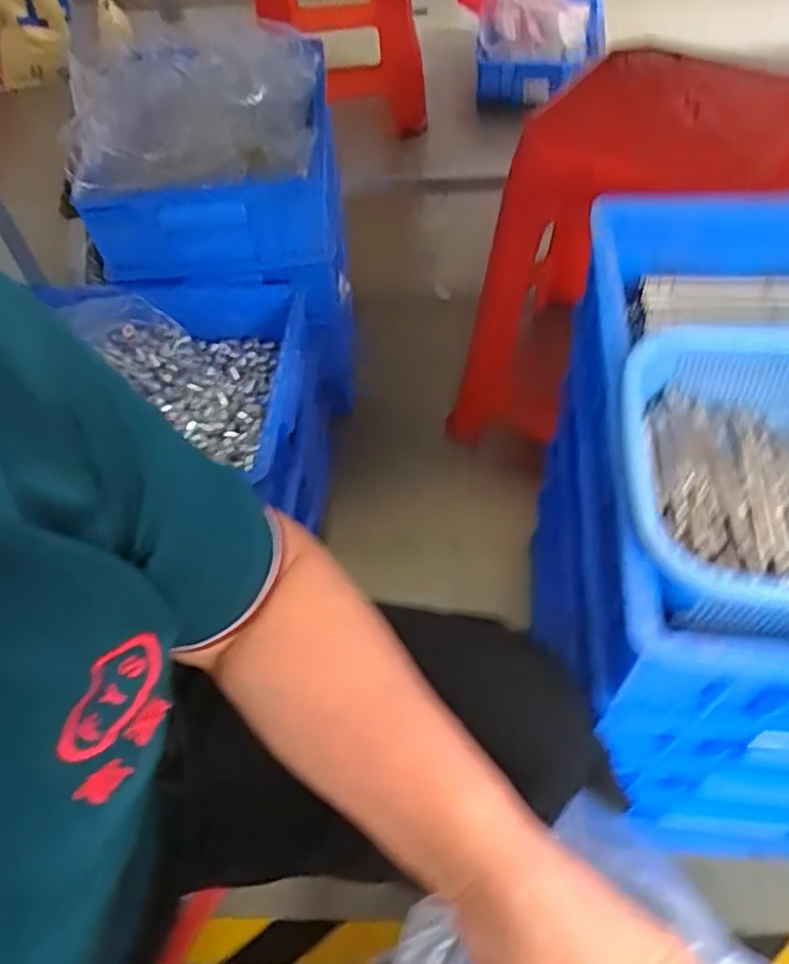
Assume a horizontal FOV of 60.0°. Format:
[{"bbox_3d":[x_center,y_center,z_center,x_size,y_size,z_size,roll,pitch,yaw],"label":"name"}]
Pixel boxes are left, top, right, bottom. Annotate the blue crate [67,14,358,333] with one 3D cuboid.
[{"bbox_3d":[-0.236,-0.450,0.935,0.306,0.181,0.379,-7,55,0],"label":"blue crate"}]

